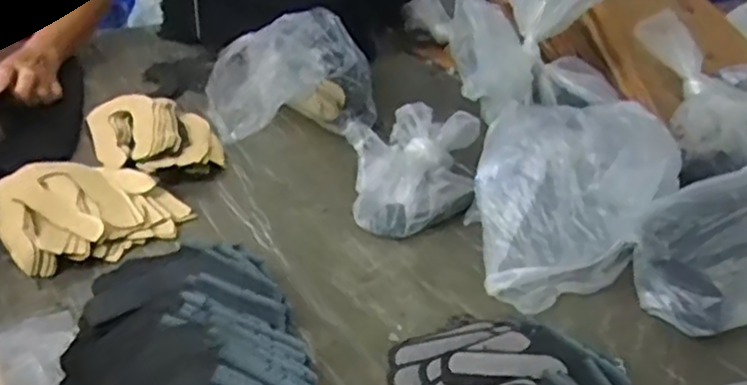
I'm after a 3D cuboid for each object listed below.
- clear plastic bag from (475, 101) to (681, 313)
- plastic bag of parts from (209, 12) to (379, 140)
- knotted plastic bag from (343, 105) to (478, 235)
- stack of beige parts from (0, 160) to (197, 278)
[{"bbox_3d":[0.190,0.007,0.659,0.181,0.128,0.184,10,31,10],"label":"clear plastic bag"},{"bbox_3d":[-0.099,-0.123,0.808,0.209,0.152,0.130,2,30,-4],"label":"plastic bag of parts"},{"bbox_3d":[0.041,-0.028,0.742,0.137,0.082,0.157,7,30,6],"label":"knotted plastic bag"},{"bbox_3d":[-0.284,0.011,0.682,0.161,0.037,0.141,-21,39,-36],"label":"stack of beige parts"}]

